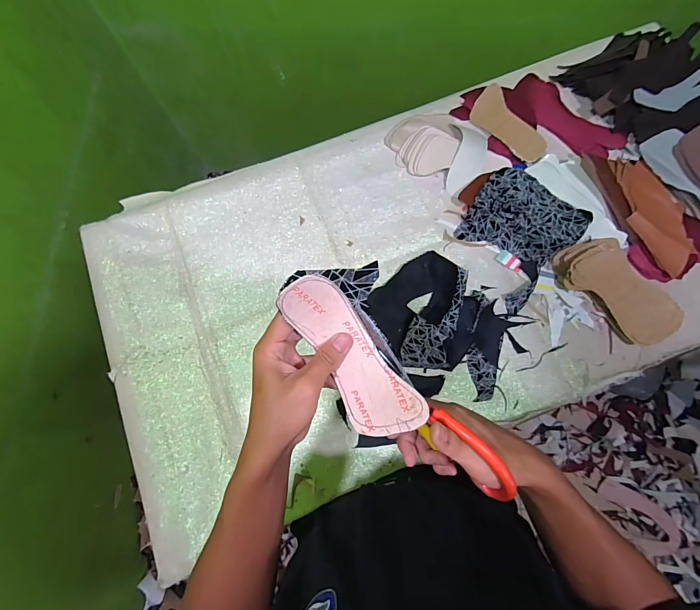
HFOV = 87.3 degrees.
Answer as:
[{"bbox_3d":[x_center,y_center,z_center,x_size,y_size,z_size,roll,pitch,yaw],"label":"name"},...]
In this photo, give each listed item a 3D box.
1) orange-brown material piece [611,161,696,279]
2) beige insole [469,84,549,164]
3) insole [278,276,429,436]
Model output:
[{"bbox_3d":[0.517,-0.155,0.622,0.087,0.020,0.211,-8,75,0],"label":"orange-brown material piece"},{"bbox_3d":[0.291,-0.332,0.686,0.068,0.010,0.166,-35,74,18],"label":"beige insole"},{"bbox_3d":[-0.002,0.043,0.307,0.054,0.052,0.145,-36,93,-7],"label":"insole"}]

